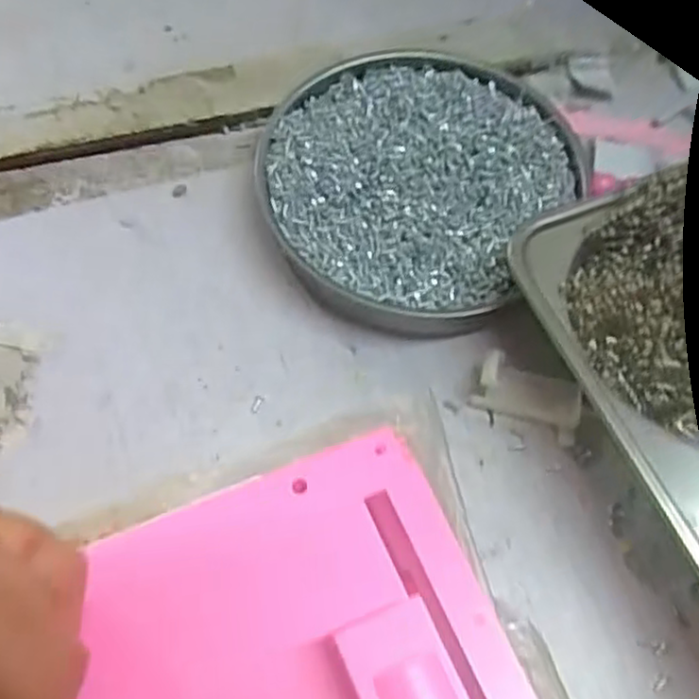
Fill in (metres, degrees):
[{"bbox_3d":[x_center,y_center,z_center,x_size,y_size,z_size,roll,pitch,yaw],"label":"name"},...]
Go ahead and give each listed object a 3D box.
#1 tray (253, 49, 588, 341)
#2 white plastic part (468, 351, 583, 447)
[{"bbox_3d":[0.026,-0.071,0.321,0.123,0.024,0.133,1,62,-2],"label":"tray"},{"bbox_3d":[0.069,0.017,0.285,0.041,0.018,0.023,19,63,7],"label":"white plastic part"}]

